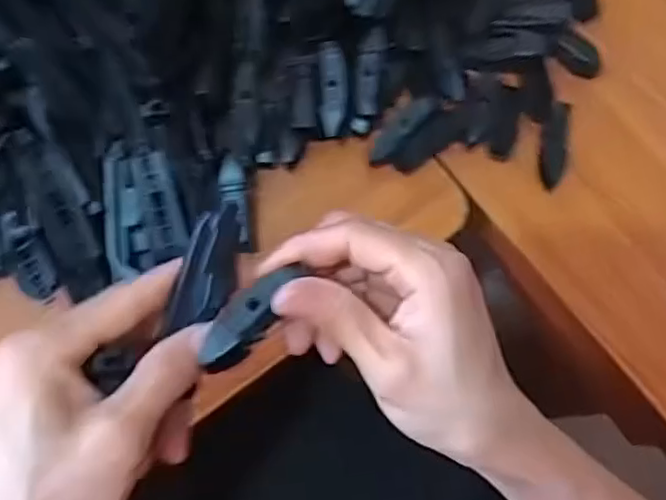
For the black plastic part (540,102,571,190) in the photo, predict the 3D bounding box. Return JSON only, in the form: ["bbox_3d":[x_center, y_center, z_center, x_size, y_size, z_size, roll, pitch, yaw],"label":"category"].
[{"bbox_3d":[0.131,-0.062,0.386,0.014,0.008,0.051,8,76,1],"label":"black plastic part"}]

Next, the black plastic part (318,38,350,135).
[{"bbox_3d":[0.000,-0.089,0.357,0.016,0.008,0.053,-1,76,-2],"label":"black plastic part"}]

